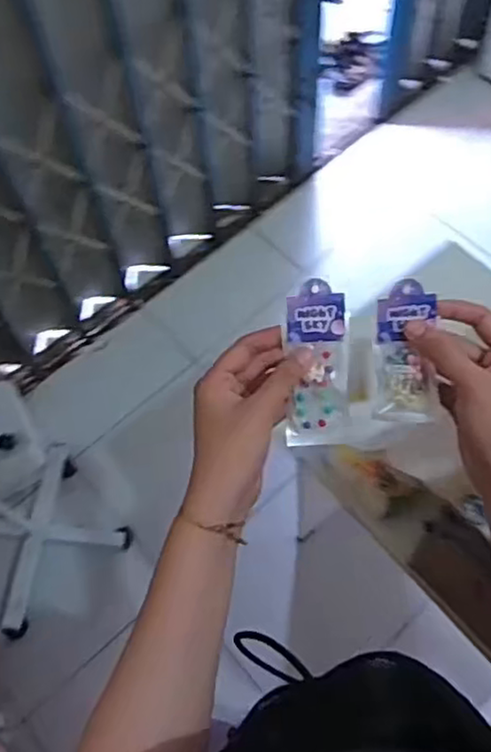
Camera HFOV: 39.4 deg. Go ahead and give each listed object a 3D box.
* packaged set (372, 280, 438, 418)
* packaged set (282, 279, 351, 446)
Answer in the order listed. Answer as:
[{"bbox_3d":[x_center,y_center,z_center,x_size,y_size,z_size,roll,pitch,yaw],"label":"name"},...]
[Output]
[{"bbox_3d":[0.113,-0.016,0.486,0.041,0.007,0.099,-2,101,3],"label":"packaged set"},{"bbox_3d":[0.052,-0.007,0.495,0.045,0.010,0.119,-1,104,4],"label":"packaged set"}]

